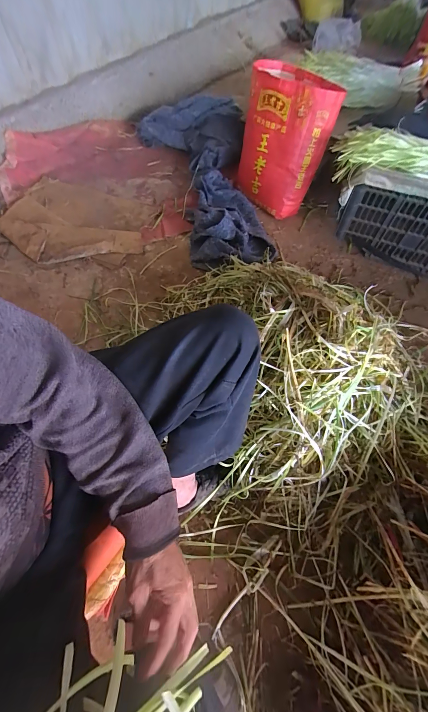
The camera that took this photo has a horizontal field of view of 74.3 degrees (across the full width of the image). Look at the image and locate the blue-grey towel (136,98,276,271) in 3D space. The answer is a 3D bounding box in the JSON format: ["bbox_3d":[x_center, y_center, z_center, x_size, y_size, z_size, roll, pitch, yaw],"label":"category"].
[{"bbox_3d":[-0.029,-0.699,1.088,0.407,0.228,0.786,-9,62,-9],"label":"blue-grey towel"}]

